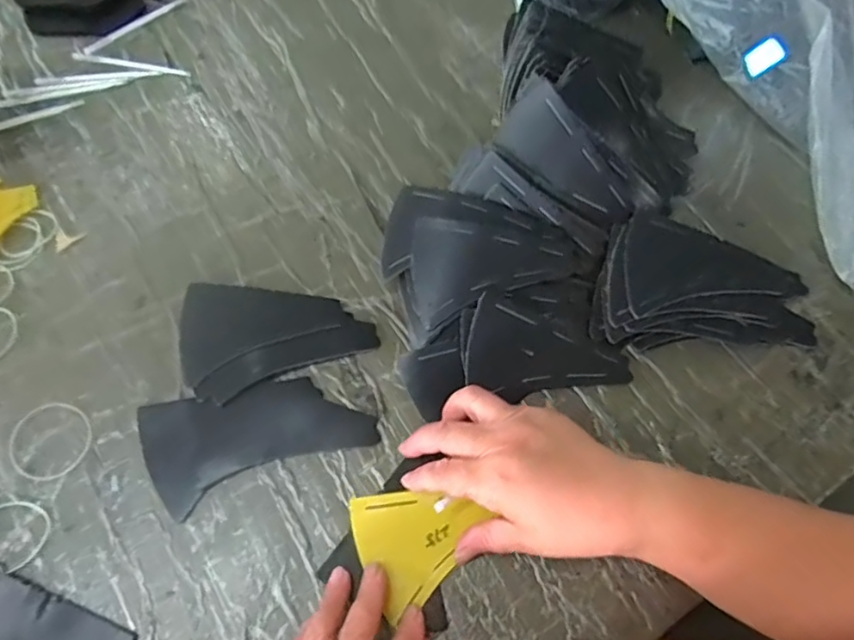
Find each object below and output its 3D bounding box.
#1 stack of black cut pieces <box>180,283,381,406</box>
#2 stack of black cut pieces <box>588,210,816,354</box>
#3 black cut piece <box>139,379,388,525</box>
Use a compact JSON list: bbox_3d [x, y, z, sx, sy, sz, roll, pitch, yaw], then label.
[{"bbox_3d":[-0.115,0.005,0.440,0.139,0.009,0.090,-13,67,-8],"label":"stack of black cut pieces"},{"bbox_3d":[0.218,-0.025,0.446,0.173,0.040,0.095,6,66,1],"label":"stack of black cut pieces"},{"bbox_3d":[-0.122,0.076,0.410,0.151,0.004,0.080,-21,68,-11],"label":"black cut piece"}]

